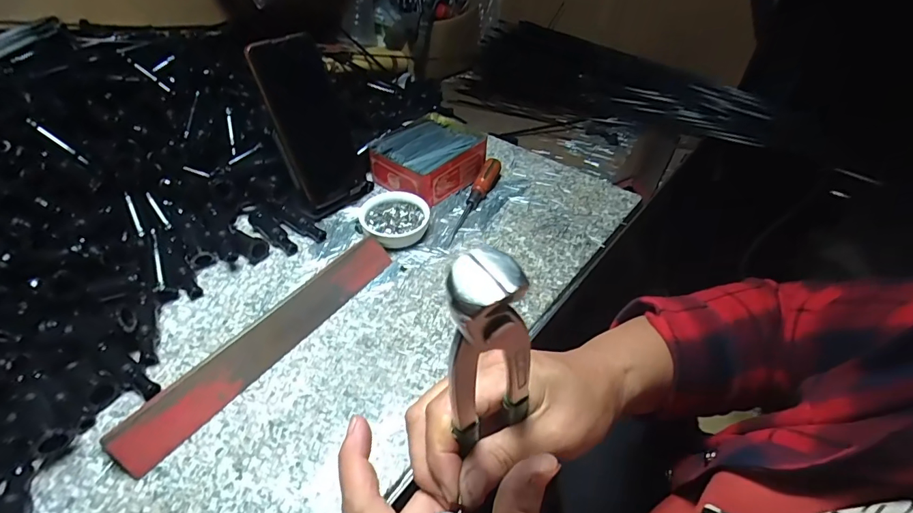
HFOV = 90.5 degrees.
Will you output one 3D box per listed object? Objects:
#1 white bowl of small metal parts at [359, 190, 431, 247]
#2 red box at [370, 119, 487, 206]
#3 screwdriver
[{"bbox_3d":[-0.064,-0.036,0.481,0.068,0.027,0.073,1,44,-1],"label":"white bowl of small metal parts"},{"bbox_3d":[-0.036,-0.122,0.559,0.111,0.043,0.128,33,52,28],"label":"red box"},{"bbox_3d":[0.018,-0.066,0.525,0.020,0.019,0.138,19,60,17],"label":"screwdriver"}]

